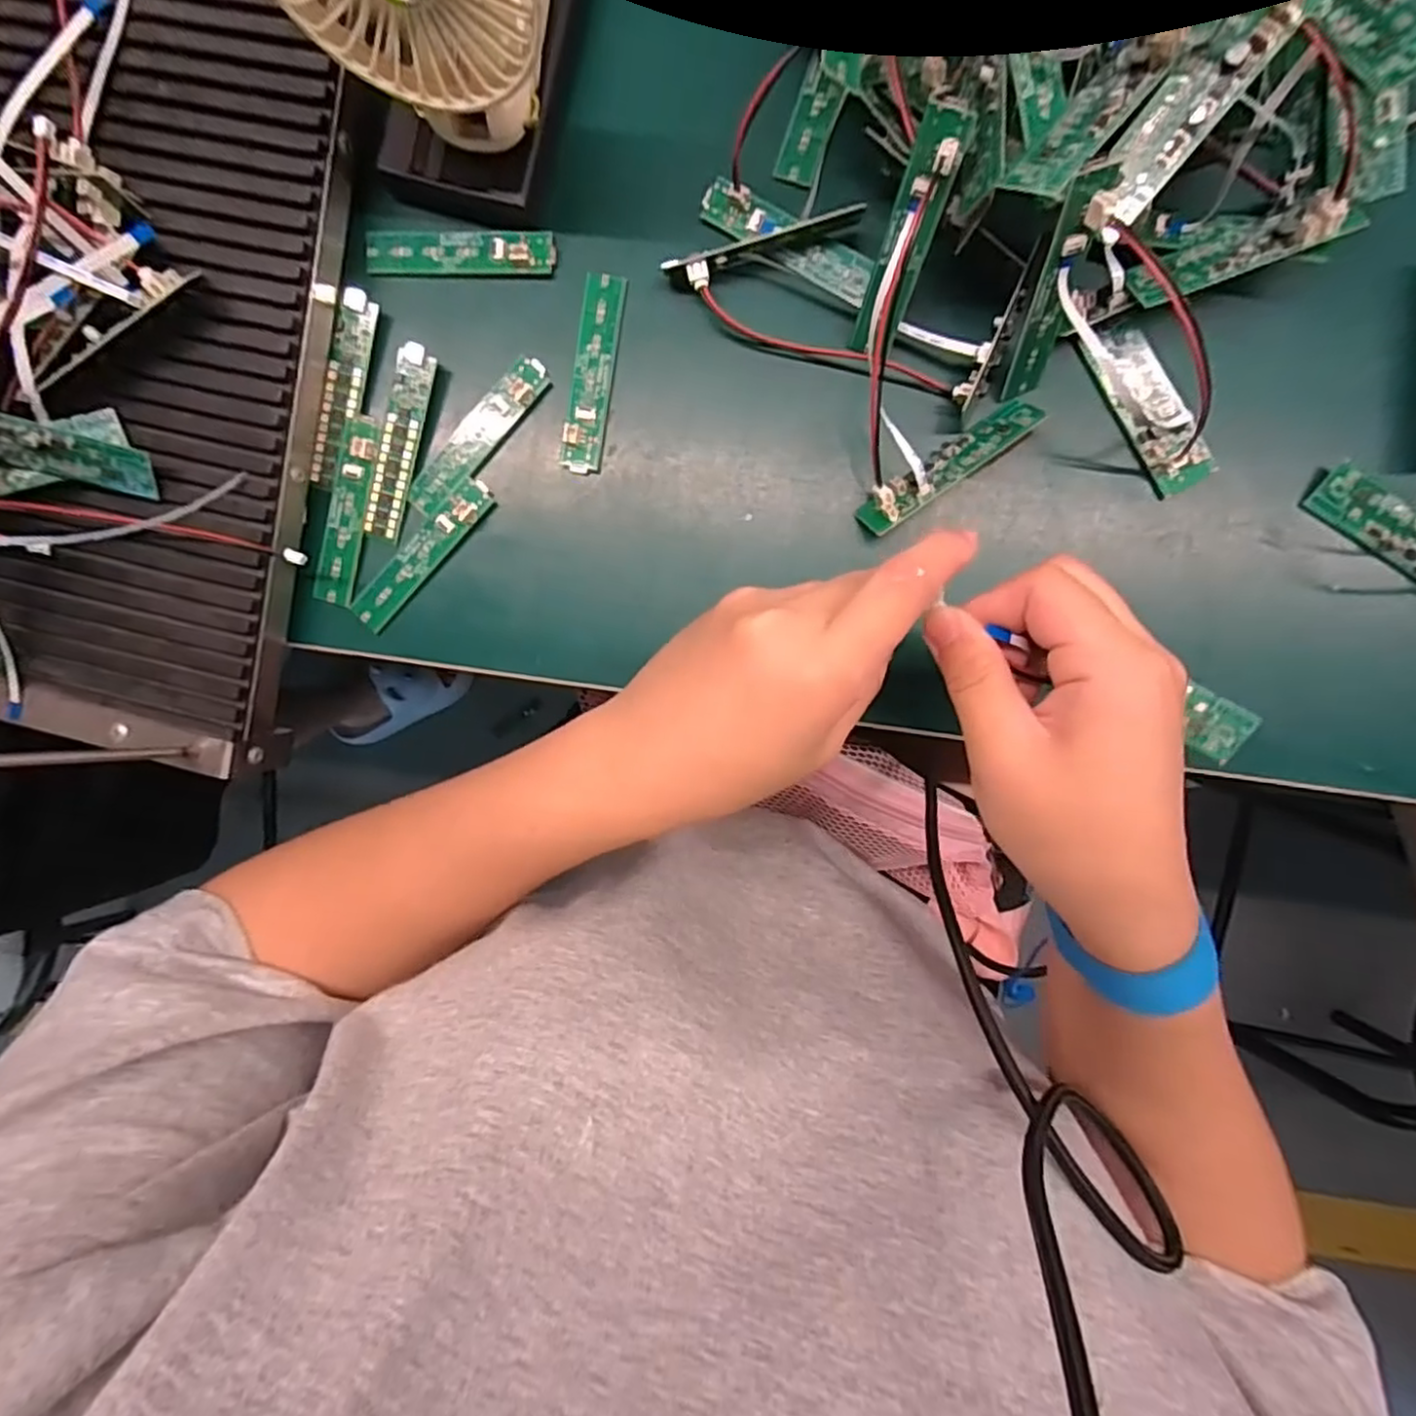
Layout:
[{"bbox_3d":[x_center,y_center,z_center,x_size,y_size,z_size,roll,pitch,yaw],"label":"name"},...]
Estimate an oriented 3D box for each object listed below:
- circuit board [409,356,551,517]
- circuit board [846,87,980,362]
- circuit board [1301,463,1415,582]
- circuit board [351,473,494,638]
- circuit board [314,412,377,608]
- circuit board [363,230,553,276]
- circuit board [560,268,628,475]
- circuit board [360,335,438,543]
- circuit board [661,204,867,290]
[{"bbox_3d":[-0.104,-0.122,0.306,0.016,0.007,0.083,44,95,-2],"label":"circuit board"},{"bbox_3d":[0.075,-0.176,0.259,0.018,0.010,0.081,19,139,1],"label":"circuit board"},{"bbox_3d":[0.293,-0.073,0.286,0.080,0.017,0.024,29,96,0],"label":"circuit board"},{"bbox_3d":[-0.131,-0.070,0.312,0.017,0.007,0.084,43,95,-2],"label":"circuit board"},{"bbox_3d":[-0.165,-0.090,0.309,0.016,0.007,0.085,14,95,1],"label":"circuit board"},{"bbox_3d":[-0.109,-0.201,0.298,0.083,0.010,0.019,2,95,2],"label":"circuit board"},{"bbox_3d":[-0.051,-0.148,0.301,0.018,0.008,0.085,10,95,2],"label":"circuit board"},{"bbox_3d":[-0.139,-0.118,0.306,0.016,0.004,0.084,16,103,-7],"label":"circuit board"},{"bbox_3d":[0.023,-0.192,0.287,0.082,0.016,0.012,-17,94,4],"label":"circuit board"}]

